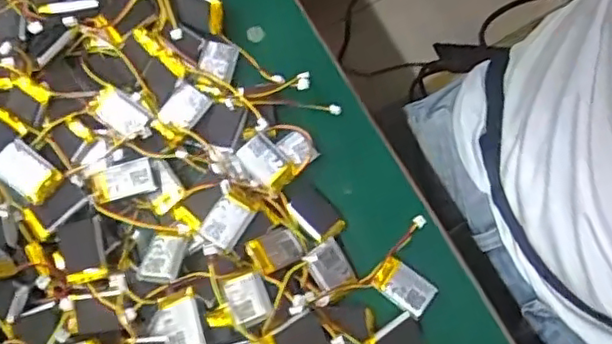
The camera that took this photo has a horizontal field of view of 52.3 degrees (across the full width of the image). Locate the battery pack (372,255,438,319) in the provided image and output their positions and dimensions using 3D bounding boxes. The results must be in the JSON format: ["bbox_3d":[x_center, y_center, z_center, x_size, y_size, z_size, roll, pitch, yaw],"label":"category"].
[{"bbox_3d":[0.054,0.062,0.341,0.032,0.004,0.020,38,79,7],"label":"battery pack"}]

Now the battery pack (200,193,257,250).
[{"bbox_3d":[-0.041,0.025,0.328,0.020,0.004,0.027,32,72,7],"label":"battery pack"}]

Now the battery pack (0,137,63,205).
[{"bbox_3d":[-0.142,0.000,0.320,0.032,0.011,0.021,39,79,7],"label":"battery pack"}]

